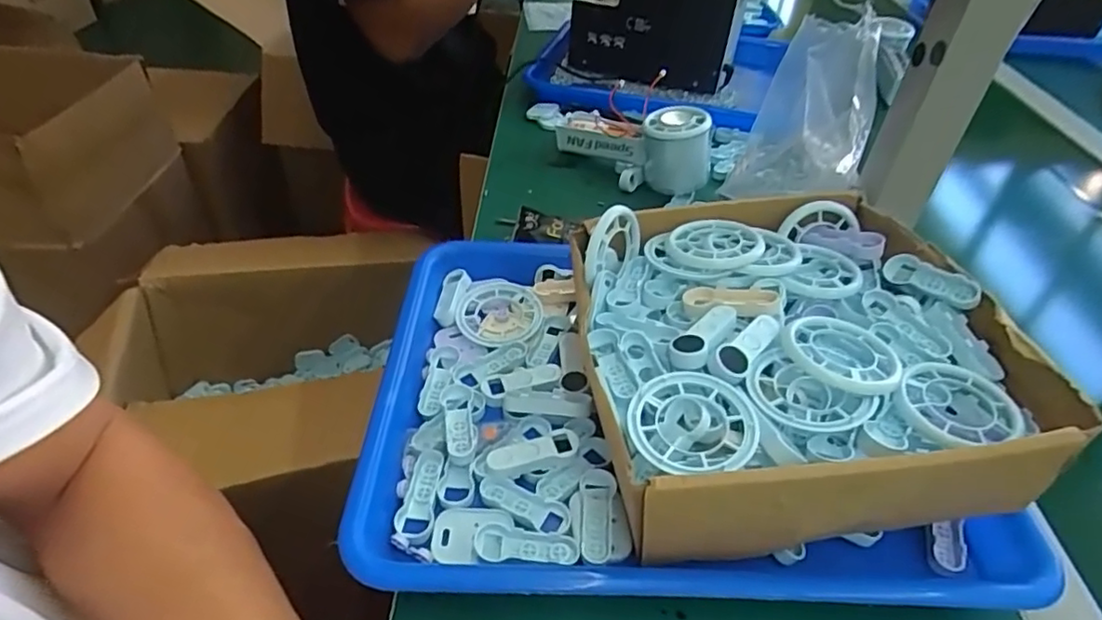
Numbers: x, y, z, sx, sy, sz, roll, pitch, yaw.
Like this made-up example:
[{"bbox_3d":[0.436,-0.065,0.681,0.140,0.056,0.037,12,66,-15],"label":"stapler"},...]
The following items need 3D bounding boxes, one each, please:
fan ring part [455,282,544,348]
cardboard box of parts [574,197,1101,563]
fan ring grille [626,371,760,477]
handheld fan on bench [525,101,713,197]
[{"bbox_3d":[-0.035,0.001,0.421,0.056,0.009,0.057,8,42,5],"label":"fan ring part"},{"bbox_3d":[0.123,0.030,0.340,0.208,0.088,0.203,-2,42,-7],"label":"cardboard box of parts"},{"bbox_3d":[0.065,0.048,0.283,0.057,0.013,0.056,2,42,-2],"label":"fan ring grille"},{"bbox_3d":[0.055,-0.179,0.589,0.067,0.073,0.223,-29,51,-31],"label":"handheld fan on bench"}]

